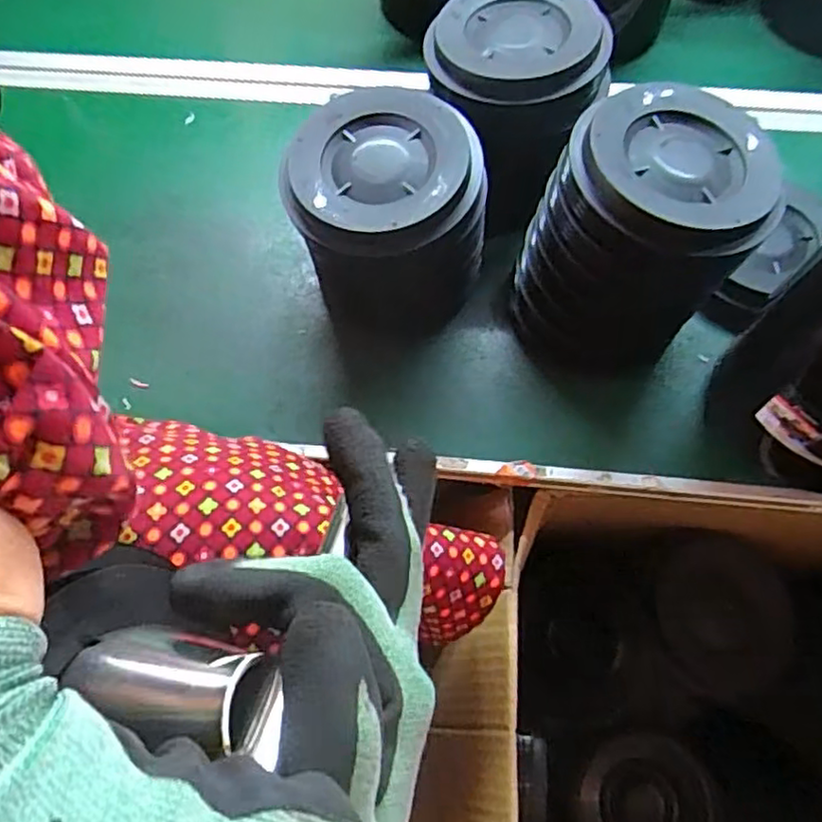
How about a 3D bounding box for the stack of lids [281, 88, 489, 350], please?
[{"bbox_3d":[-0.016,-0.123,0.440,0.125,0.126,0.119,-1,64,1],"label":"stack of lids"}]

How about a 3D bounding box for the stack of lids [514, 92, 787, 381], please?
[{"bbox_3d":[0.140,-0.102,0.418,0.124,0.148,0.124,17,66,9],"label":"stack of lids"}]

